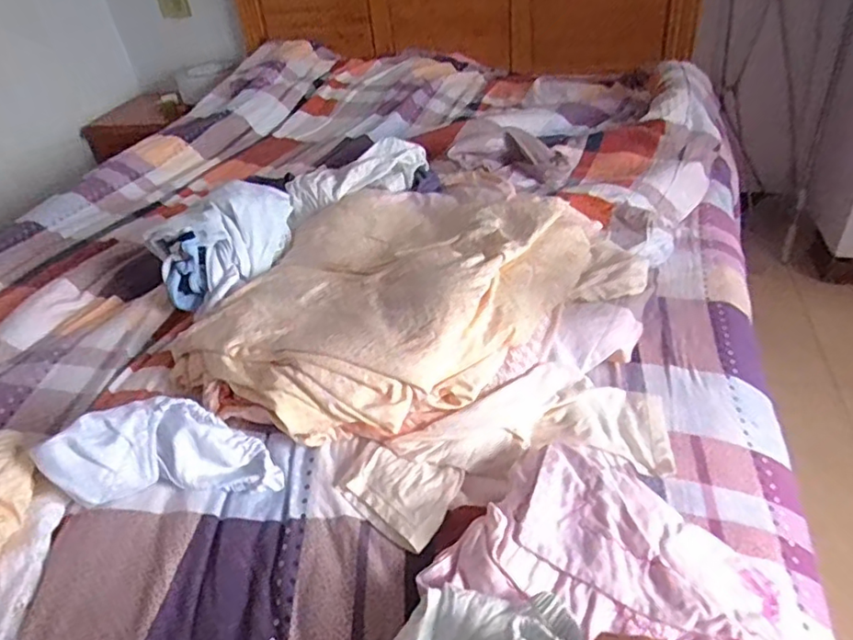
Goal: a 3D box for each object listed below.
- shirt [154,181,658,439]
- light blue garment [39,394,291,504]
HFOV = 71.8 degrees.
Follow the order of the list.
[{"bbox_3d":[-0.043,-0.063,0.854,0.608,0.113,0.466,-32,45,-28],"label":"shirt"},{"bbox_3d":[-0.285,0.133,0.656,0.230,0.091,0.105,-9,38,-2],"label":"light blue garment"}]

